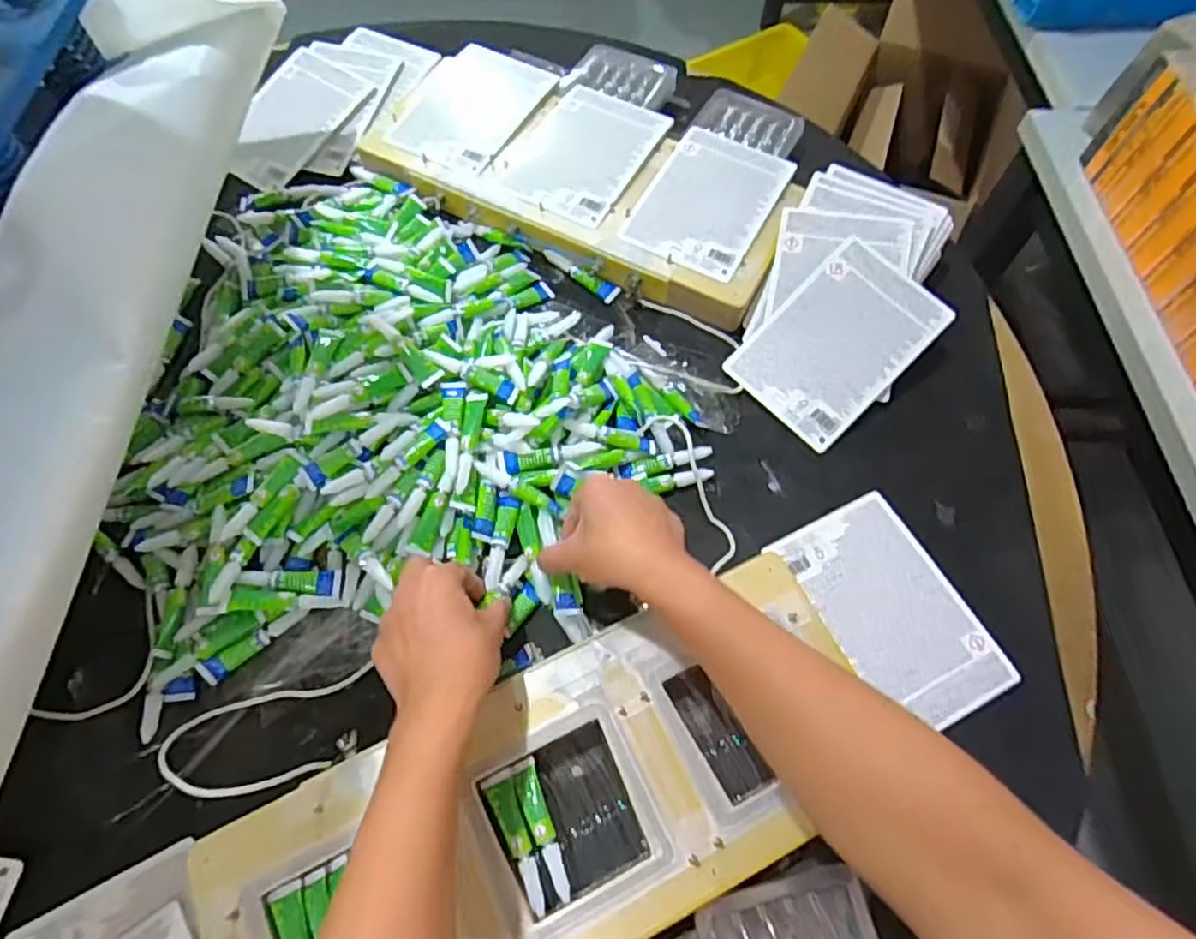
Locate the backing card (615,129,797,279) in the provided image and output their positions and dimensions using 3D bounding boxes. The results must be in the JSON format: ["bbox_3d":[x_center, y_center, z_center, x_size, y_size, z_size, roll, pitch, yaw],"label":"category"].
[{"bbox_3d":[0.109,-0.263,0.642,0.115,0.006,0.172,26,67,13],"label":"backing card"}]

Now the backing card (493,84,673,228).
[{"bbox_3d":[-0.013,-0.318,0.667,0.117,0.005,0.165,27,67,13],"label":"backing card"}]

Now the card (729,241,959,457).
[{"bbox_3d":[0.210,-0.112,0.587,0.167,0.005,0.115,-45,76,0],"label":"card"}]

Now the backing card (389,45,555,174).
[{"bbox_3d":[-0.130,-0.378,0.691,0.120,0.004,0.167,25,66,12],"label":"backing card"}]

